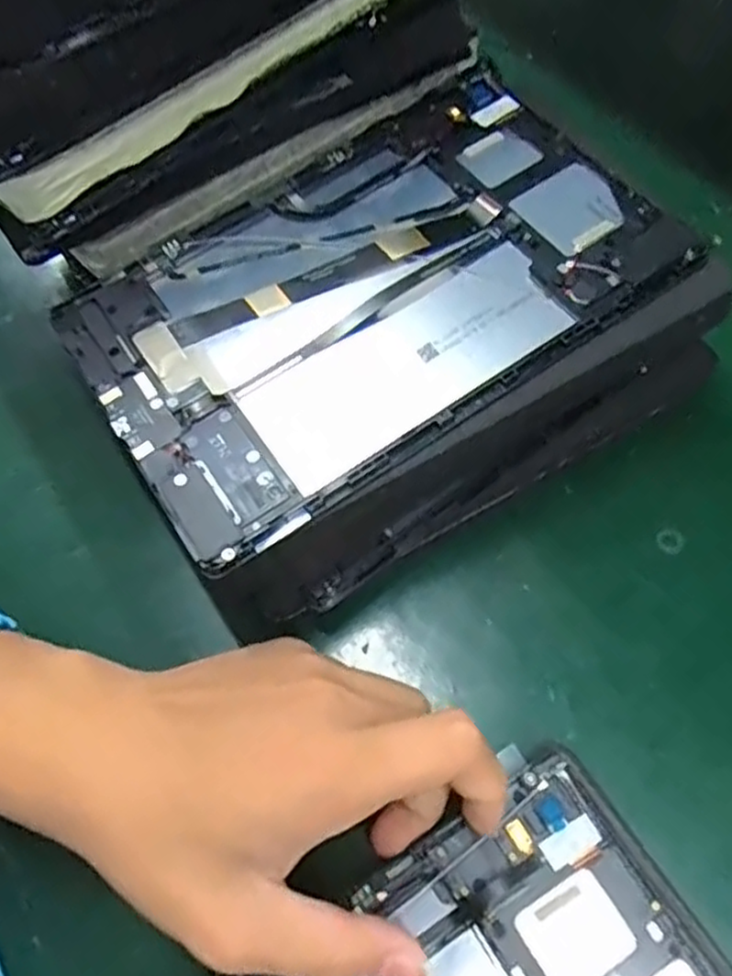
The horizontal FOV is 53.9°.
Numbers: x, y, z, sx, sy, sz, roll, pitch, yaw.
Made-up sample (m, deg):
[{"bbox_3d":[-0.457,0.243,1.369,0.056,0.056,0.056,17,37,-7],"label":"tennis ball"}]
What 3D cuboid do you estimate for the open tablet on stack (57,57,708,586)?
[{"bbox_3d":[0.001,-0.085,0.304,0.235,0.006,0.148,-33,65,-11],"label":"open tablet on stack"}]

